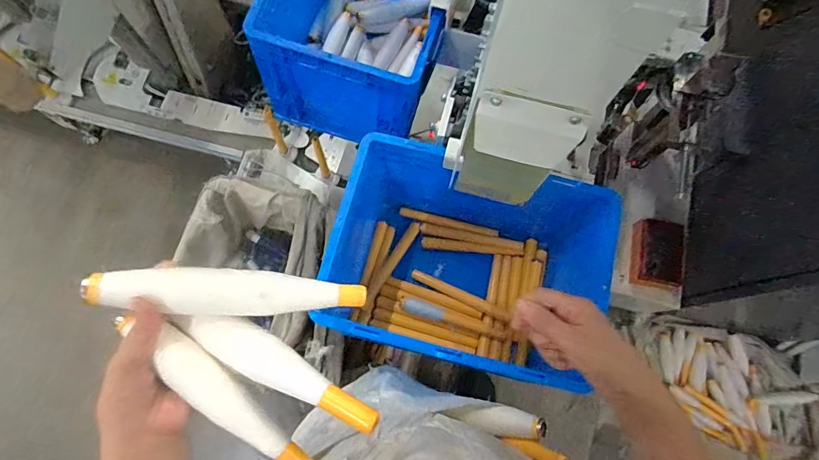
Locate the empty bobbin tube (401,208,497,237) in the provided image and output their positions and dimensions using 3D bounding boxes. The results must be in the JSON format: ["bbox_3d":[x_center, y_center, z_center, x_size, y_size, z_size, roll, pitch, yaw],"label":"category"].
[{"bbox_3d":[0.079,-0.017,0.903,0.198,0.020,0.019,13,74,2],"label":"empty bobbin tube"}]

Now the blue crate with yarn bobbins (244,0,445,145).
[{"bbox_3d":[-0.079,-0.433,0.886,0.299,0.252,0.414,15,74,3],"label":"blue crate with yarn bobbins"}]

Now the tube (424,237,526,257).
[{"bbox_3d":[0.126,0.034,0.902,0.199,0.021,0.023,6,74,0],"label":"tube"}]

